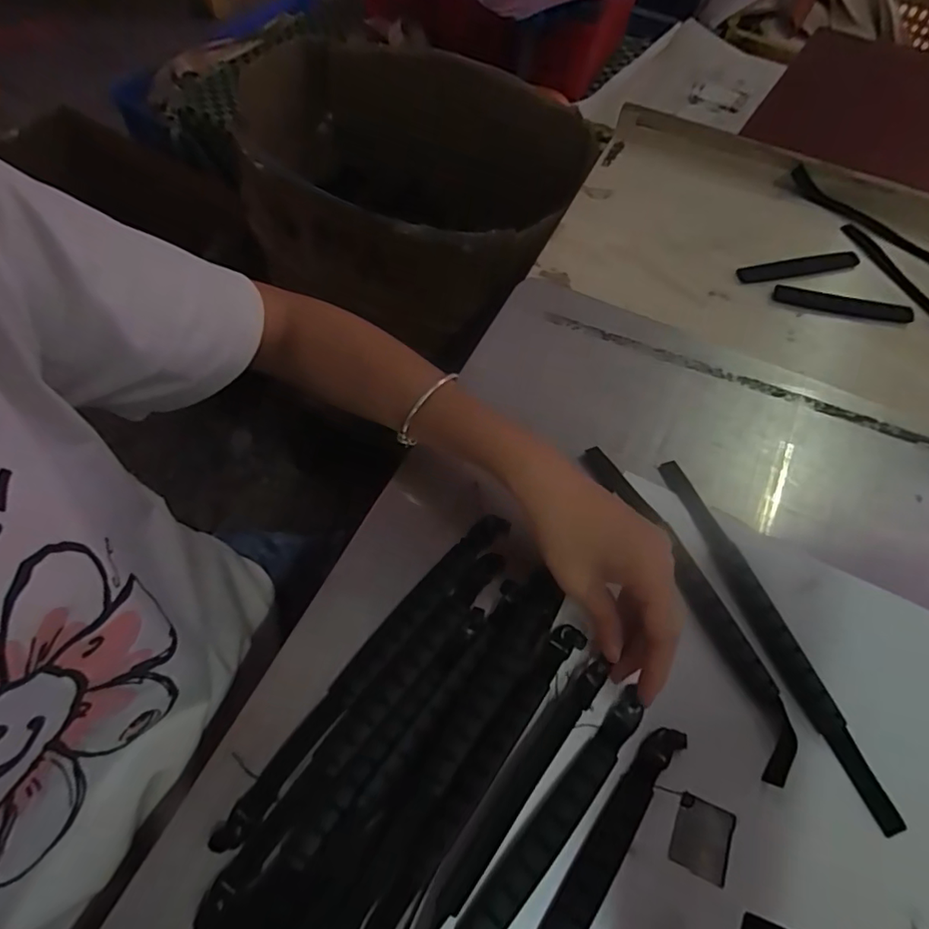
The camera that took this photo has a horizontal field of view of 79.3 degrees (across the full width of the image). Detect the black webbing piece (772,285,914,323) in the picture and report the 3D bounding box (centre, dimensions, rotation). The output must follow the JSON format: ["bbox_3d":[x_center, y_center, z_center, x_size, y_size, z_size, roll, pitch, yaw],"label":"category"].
[{"bbox_3d":[0.332,-0.141,0.493,0.116,0.006,0.020,11,59,4],"label":"black webbing piece"}]

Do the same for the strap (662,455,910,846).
[{"bbox_3d":[0.186,0.095,0.346,0.019,0.005,0.233,-15,61,-11],"label":"strap"}]

